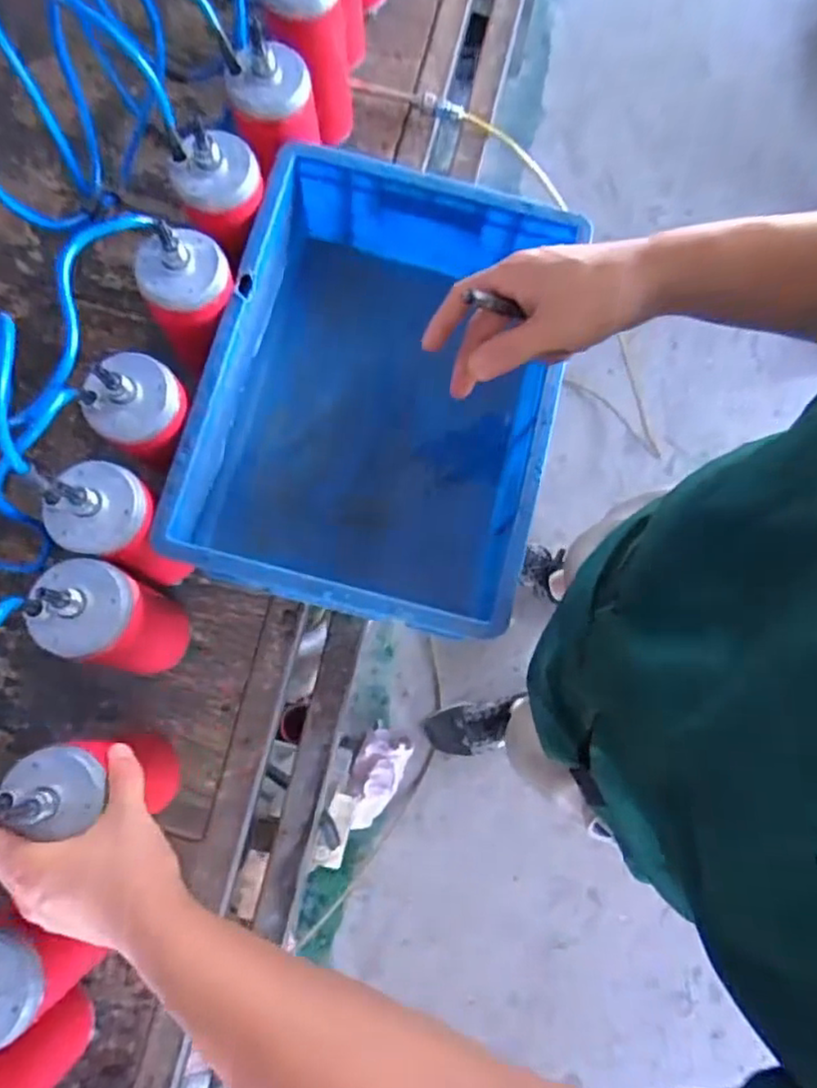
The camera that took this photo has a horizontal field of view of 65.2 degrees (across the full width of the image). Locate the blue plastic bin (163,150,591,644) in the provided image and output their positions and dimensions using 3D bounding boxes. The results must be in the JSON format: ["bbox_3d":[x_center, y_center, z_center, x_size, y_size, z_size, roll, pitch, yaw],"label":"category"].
[{"bbox_3d":[-0.023,-0.135,0.617,0.293,0.138,0.396,14,79,1],"label":"blue plastic bin"}]

